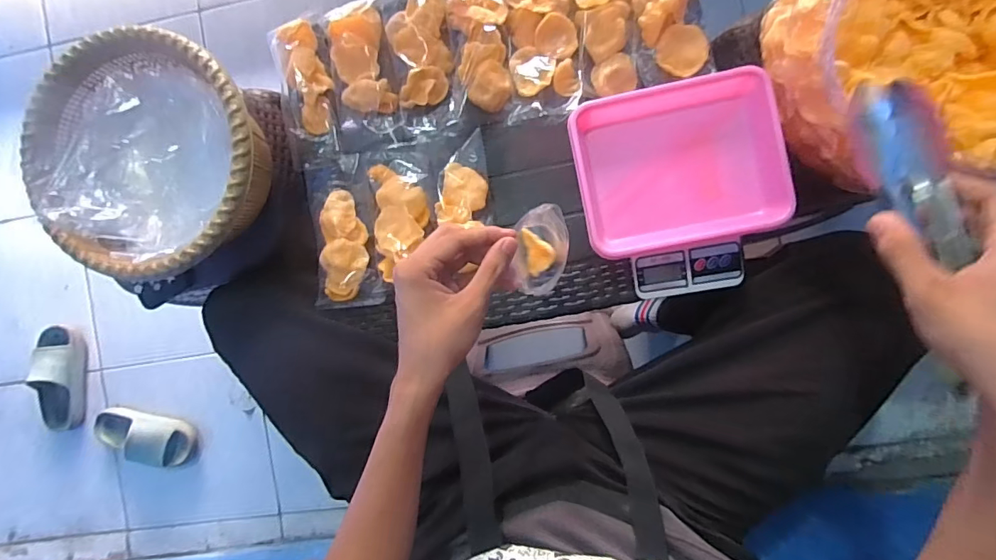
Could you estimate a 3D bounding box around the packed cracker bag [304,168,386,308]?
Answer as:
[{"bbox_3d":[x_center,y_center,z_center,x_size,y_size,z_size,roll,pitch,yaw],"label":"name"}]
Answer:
[{"bbox_3d":[-0.203,-0.057,0.625,0.084,0.034,0.182,-6,91,6],"label":"packed cracker bag"}]

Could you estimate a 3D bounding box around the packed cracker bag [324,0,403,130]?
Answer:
[{"bbox_3d":[-0.175,-0.273,0.617,0.076,0.028,0.161,-8,91,6],"label":"packed cracker bag"}]

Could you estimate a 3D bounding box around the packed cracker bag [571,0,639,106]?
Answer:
[{"bbox_3d":[0.135,-0.322,0.586,0.086,0.030,0.186,-4,91,5],"label":"packed cracker bag"}]

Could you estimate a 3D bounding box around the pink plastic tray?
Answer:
[{"bbox_3d":[0.202,-0.131,0.548,0.218,0.038,0.181,-12,90,6],"label":"pink plastic tray"}]

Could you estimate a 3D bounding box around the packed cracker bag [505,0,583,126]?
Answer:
[{"bbox_3d":[0.050,-0.300,0.598,0.091,0.024,0.189,-9,90,6],"label":"packed cracker bag"}]

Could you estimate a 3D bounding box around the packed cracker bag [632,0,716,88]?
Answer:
[{"bbox_3d":[0.206,-0.334,0.582,0.089,0.033,0.172,-9,90,6],"label":"packed cracker bag"}]

